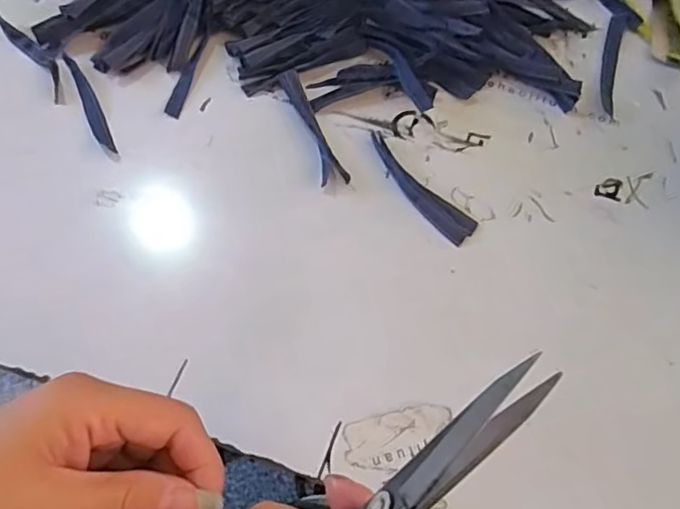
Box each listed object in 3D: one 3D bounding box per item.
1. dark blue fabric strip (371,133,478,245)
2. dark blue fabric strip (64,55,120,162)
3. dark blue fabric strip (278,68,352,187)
[{"bbox_3d":[0.047,-0.041,0.357,0.020,0.006,0.087,-41,73,-16],"label":"dark blue fabric strip"},{"bbox_3d":[-0.162,-0.097,0.379,0.010,0.004,0.091,-25,70,-10],"label":"dark blue fabric strip"},{"bbox_3d":[-0.019,-0.082,0.370,0.016,0.005,0.089,-22,69,-9],"label":"dark blue fabric strip"}]

